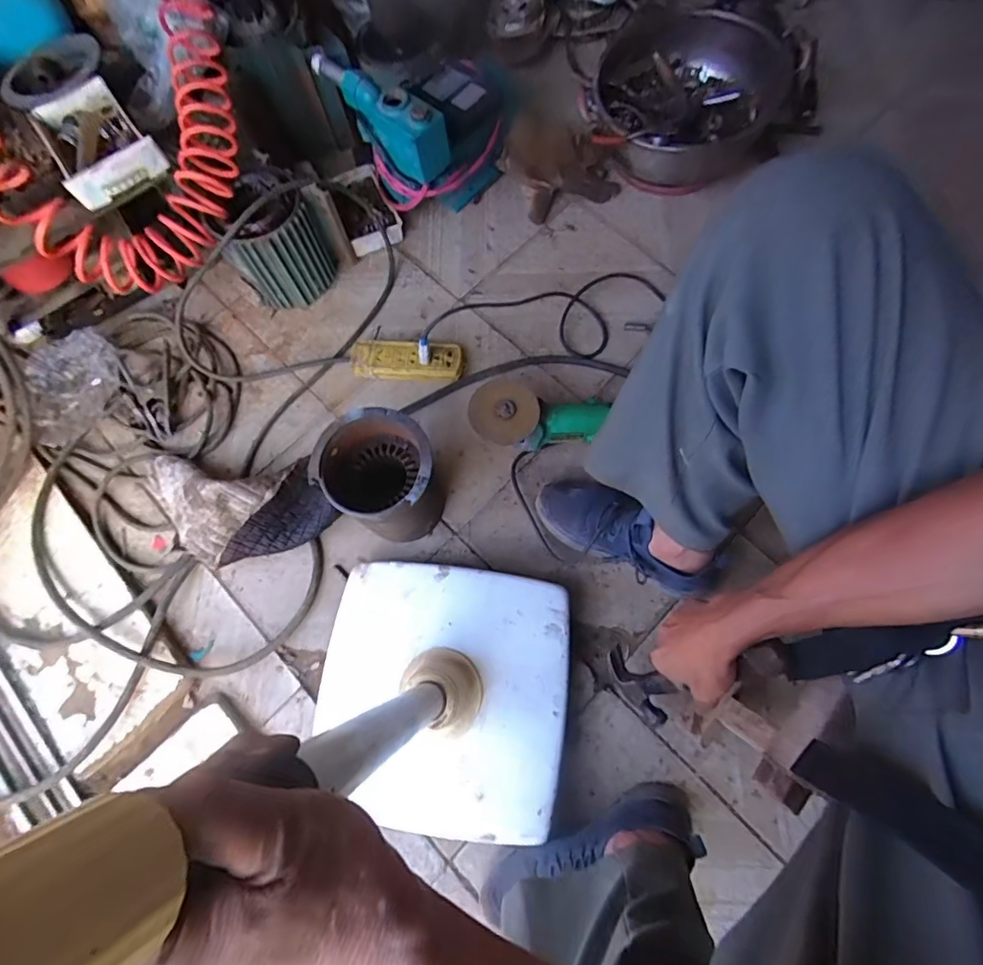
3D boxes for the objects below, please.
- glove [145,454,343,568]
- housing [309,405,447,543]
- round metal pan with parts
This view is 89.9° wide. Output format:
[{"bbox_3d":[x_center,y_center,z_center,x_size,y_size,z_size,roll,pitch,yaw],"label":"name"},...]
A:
[{"bbox_3d":[-0.383,0.037,0.745,0.318,0.079,0.168,0,74,2],"label":"glove"},{"bbox_3d":[-0.141,0.001,0.687,0.146,0.192,0.134,27,77,9],"label":"housing"},{"bbox_3d":[0.366,-0.726,0.905,0.331,0.128,0.433,21,76,7],"label":"round metal pan with parts"}]

